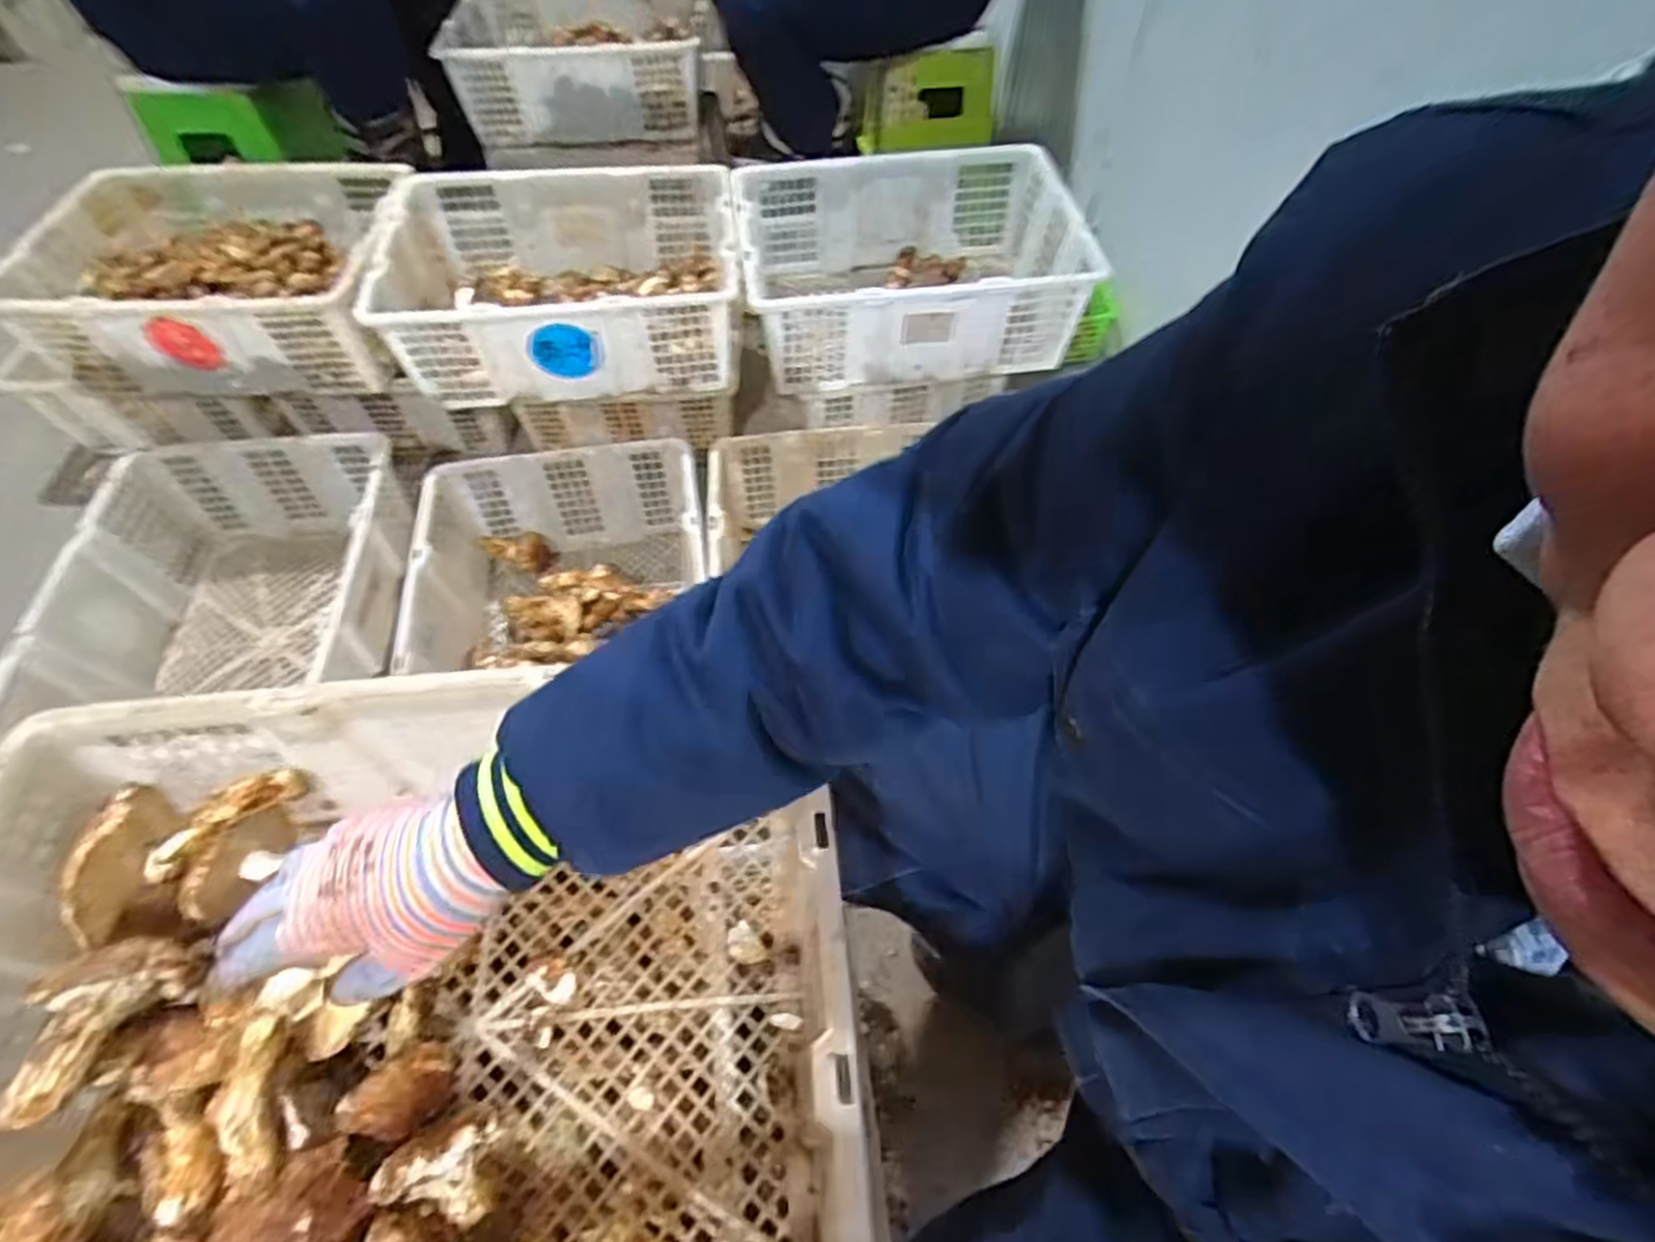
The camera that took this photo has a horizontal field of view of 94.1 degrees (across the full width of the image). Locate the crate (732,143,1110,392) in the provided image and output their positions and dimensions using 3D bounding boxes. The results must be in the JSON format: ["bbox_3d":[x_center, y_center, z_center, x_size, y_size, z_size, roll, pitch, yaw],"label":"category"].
[{"bbox_3d":[0.118,-0.507,1.124,0.470,0.181,0.313,-4,56,-3],"label":"crate"}]

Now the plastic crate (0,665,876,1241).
[{"bbox_3d":[-0.242,0.229,0.447,0.453,0.163,0.350,-4,56,-4],"label":"plastic crate"}]

